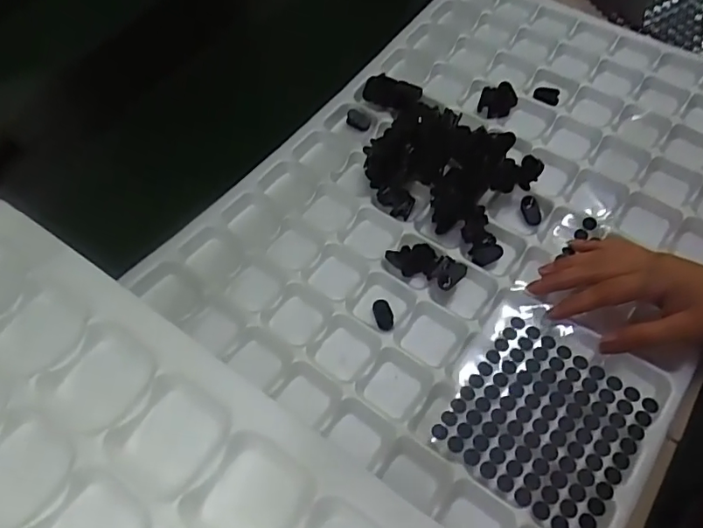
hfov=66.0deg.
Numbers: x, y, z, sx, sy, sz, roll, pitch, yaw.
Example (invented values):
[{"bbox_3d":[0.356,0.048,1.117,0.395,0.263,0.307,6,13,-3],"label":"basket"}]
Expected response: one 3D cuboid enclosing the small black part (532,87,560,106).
[{"bbox_3d":[0.173,-0.149,0.481,0.022,0.005,0.019,14,61,11],"label":"small black part"}]

